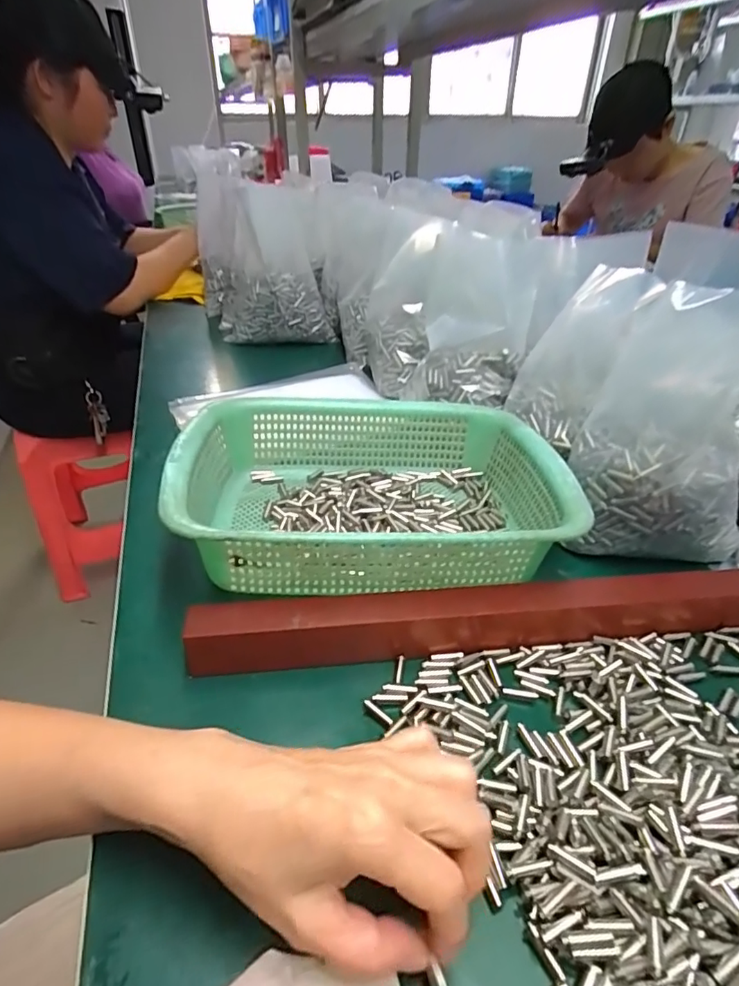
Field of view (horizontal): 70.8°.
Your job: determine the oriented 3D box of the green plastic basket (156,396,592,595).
[{"bbox_3d":[0.002,-0.007,0.432,0.287,0.086,0.223,-4,34,-5],"label":"green plastic basket"}]

